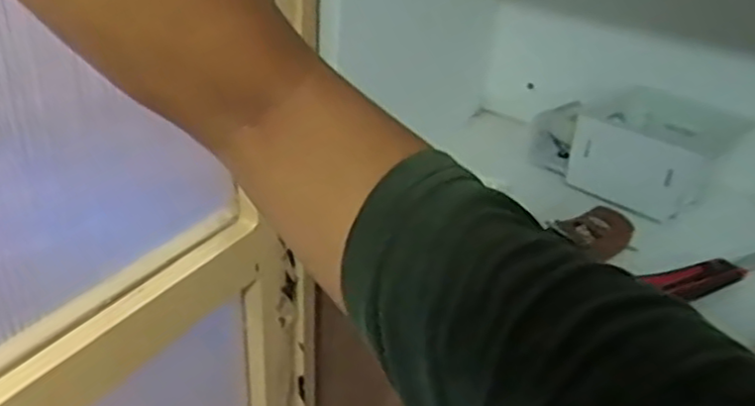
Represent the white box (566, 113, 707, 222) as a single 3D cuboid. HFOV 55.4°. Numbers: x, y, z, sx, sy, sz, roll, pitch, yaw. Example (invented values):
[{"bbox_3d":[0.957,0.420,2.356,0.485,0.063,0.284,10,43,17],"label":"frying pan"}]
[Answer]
[{"bbox_3d":[0.241,-0.034,0.689,0.122,0.082,0.028,24,37,27],"label":"white box"}]

